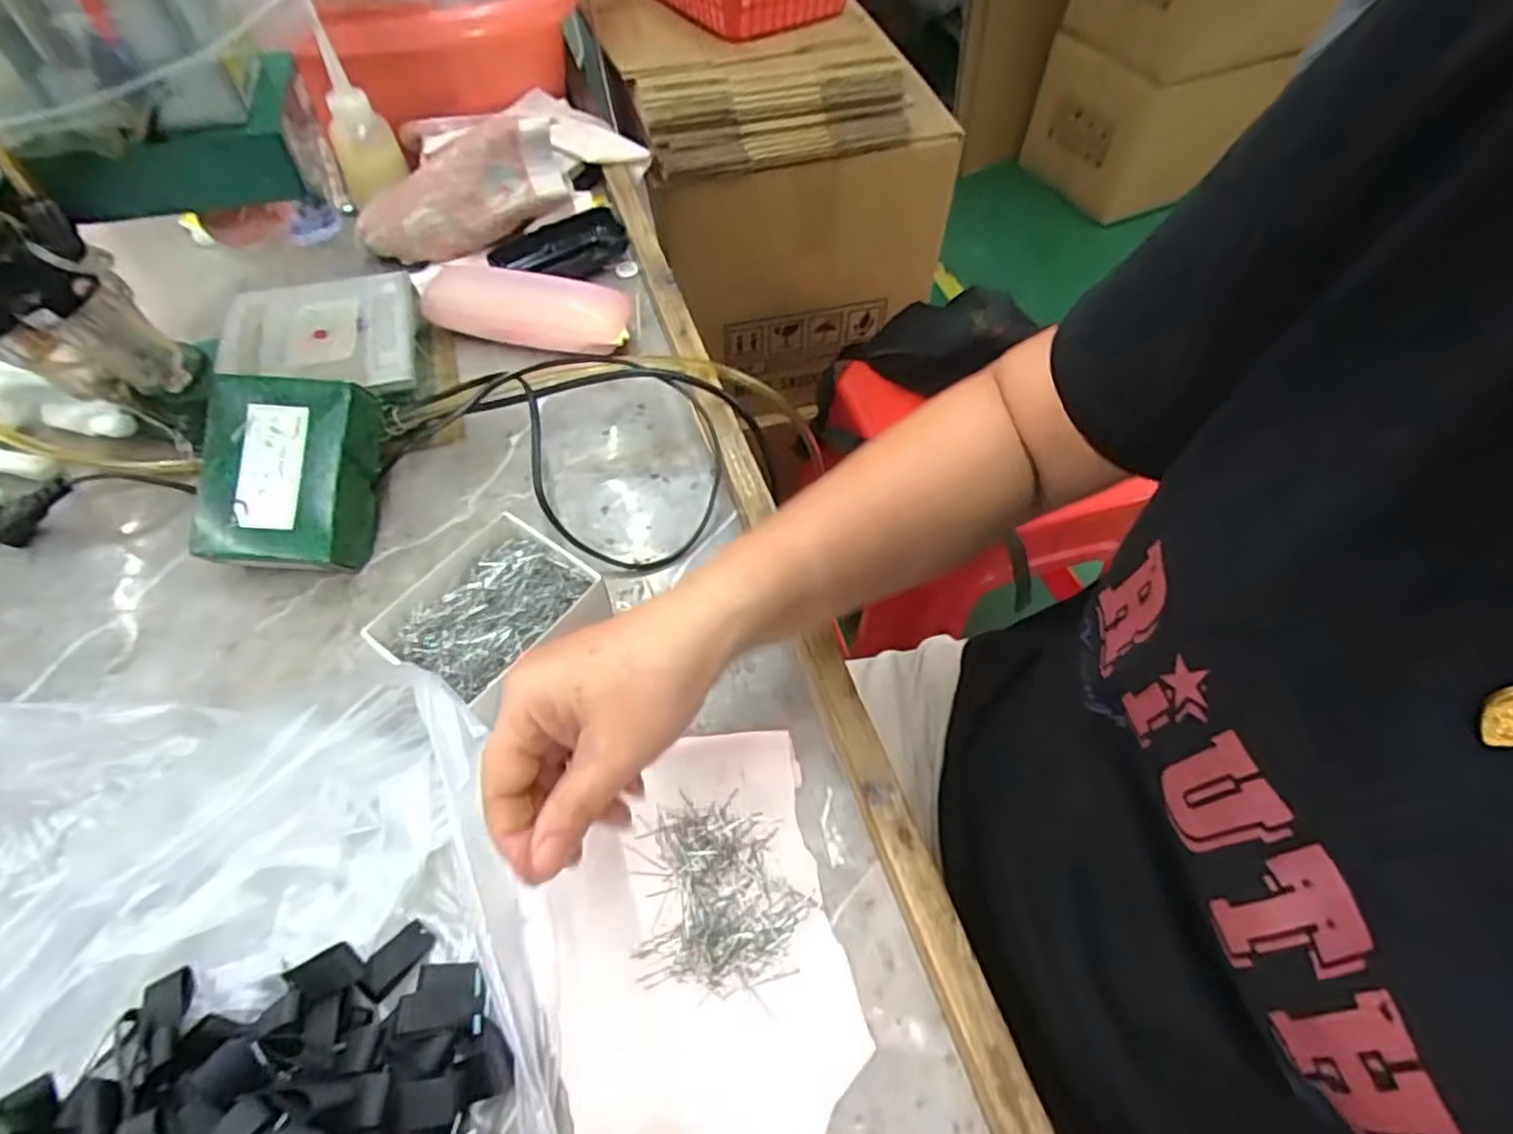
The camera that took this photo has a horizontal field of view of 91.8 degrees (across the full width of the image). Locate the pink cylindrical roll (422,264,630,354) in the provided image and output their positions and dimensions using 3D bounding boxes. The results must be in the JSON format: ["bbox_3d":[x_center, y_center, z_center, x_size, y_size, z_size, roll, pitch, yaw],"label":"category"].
[{"bbox_3d":[-0.170,-0.192,0.548,0.156,0.044,0.050,10,55,4],"label":"pink cylindrical roll"}]

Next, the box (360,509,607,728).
[{"bbox_3d":[-0.140,0.030,0.400,0.083,0.044,0.097,30,59,17],"label":"box"}]

